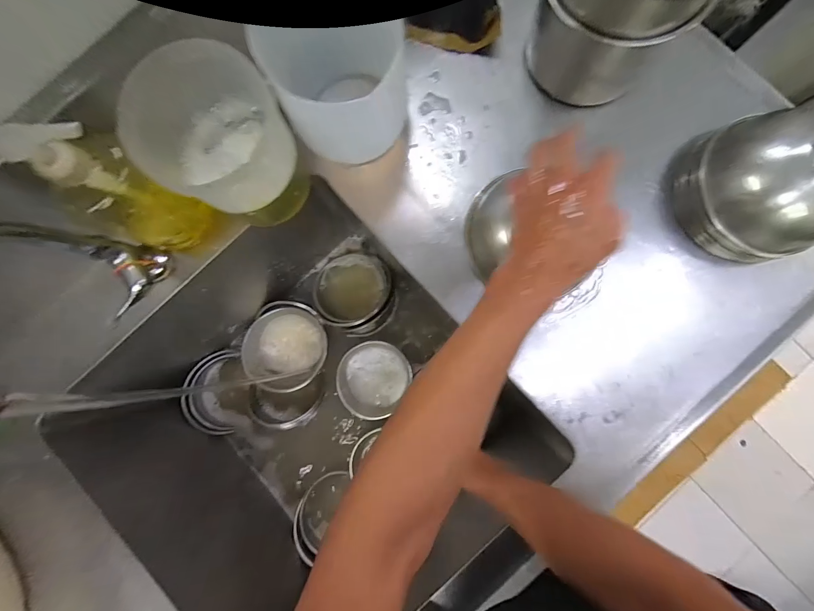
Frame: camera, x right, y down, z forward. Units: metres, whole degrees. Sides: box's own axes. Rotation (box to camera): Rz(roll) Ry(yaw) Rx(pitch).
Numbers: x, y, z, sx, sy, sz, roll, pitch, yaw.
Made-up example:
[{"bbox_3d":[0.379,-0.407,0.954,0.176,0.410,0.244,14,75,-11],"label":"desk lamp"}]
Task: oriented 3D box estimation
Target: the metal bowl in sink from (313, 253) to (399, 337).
[{"bbox_3d":[-0.110,-0.026,0.726,0.161,0.061,0.176,0,85,2],"label":"metal bowl in sink"}]

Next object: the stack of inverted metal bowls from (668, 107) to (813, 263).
[{"bbox_3d":[0.410,-0.136,0.395,0.144,0.102,0.146,4,86,2],"label":"stack of inverted metal bowls"}]

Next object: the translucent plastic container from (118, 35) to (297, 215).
[{"bbox_3d":[-0.196,-0.175,0.361,0.129,0.087,0.125,0,85,2],"label":"translucent plastic container"}]

